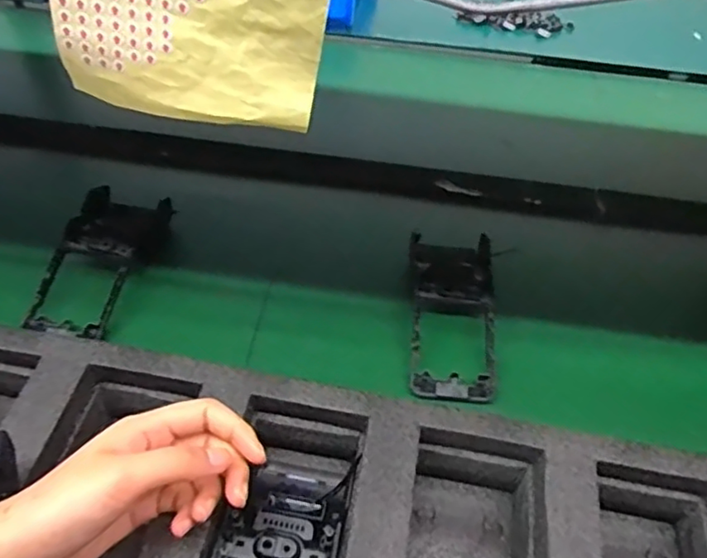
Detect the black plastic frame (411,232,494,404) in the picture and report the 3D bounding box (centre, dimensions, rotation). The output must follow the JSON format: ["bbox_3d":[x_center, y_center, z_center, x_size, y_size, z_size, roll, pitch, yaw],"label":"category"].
[{"bbox_3d":[0.090,0.027,0.570,0.077,0.027,0.181,6,47,2],"label":"black plastic frame"}]

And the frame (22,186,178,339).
[{"bbox_3d":[-0.243,-0.022,0.599,0.090,0.033,0.174,13,48,8],"label":"frame"}]

